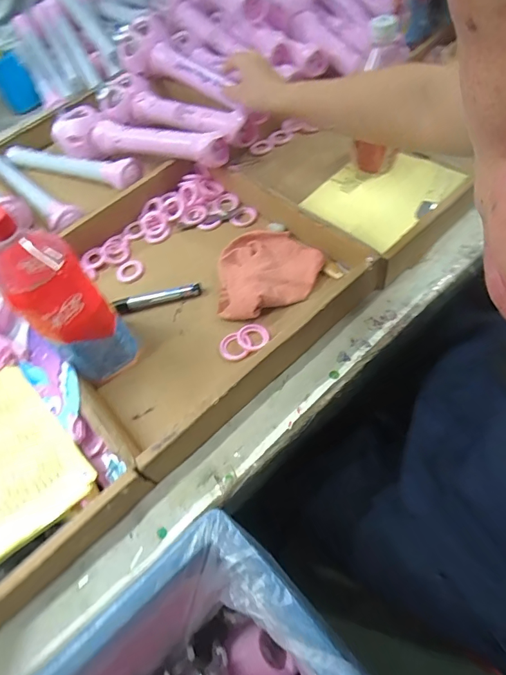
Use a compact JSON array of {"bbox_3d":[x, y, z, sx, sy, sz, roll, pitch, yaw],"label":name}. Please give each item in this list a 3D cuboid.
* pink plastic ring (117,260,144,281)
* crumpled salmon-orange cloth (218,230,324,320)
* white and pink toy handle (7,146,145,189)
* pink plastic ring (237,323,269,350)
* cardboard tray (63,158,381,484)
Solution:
[{"bbox_3d":[-0.178,-0.096,0.602,0.040,0.010,0.035,-26,57,-5],"label":"pink plastic ring"},{"bbox_3d":[0.020,-0.085,0.545,0.128,0.032,0.139,-6,58,7],"label":"crumpled salmon-orange cloth"},{"bbox_3d":[-0.316,-0.304,0.726,0.315,0.049,0.045,21,65,22],"label":"white and pink toy handle"},{"bbox_3d":[0.001,0.000,0.501,0.037,0.009,0.034,-5,58,8],"label":"pink plastic ring"},{"bbox_3d":[-0.092,-0.086,0.542,0.366,0.053,0.379,-40,60,-14],"label":"cardboard tray"}]

